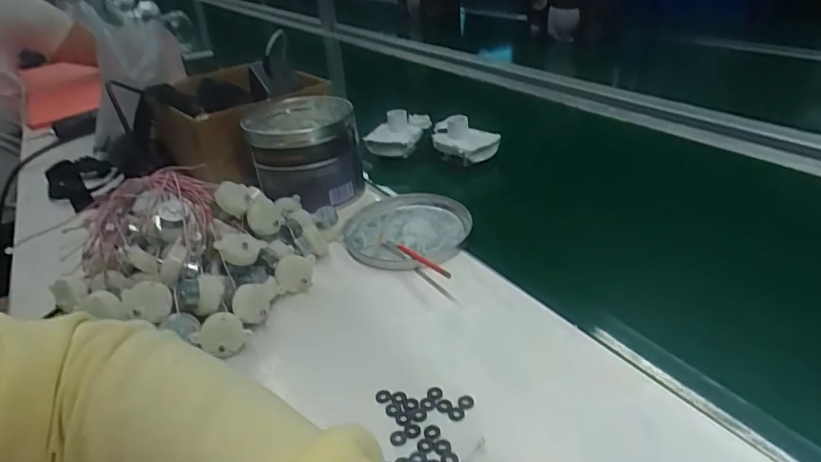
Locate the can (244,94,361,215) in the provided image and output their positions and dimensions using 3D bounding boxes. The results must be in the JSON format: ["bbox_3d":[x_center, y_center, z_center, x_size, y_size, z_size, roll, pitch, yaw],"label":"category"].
[{"bbox_3d":[-0.129,-0.096,0.636,0.124,0.098,0.132,-4,30,2],"label":"can"}]

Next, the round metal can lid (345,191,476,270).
[{"bbox_3d":[-0.001,-0.002,0.558,0.137,0.017,0.125,-4,30,2],"label":"round metal can lid"}]

